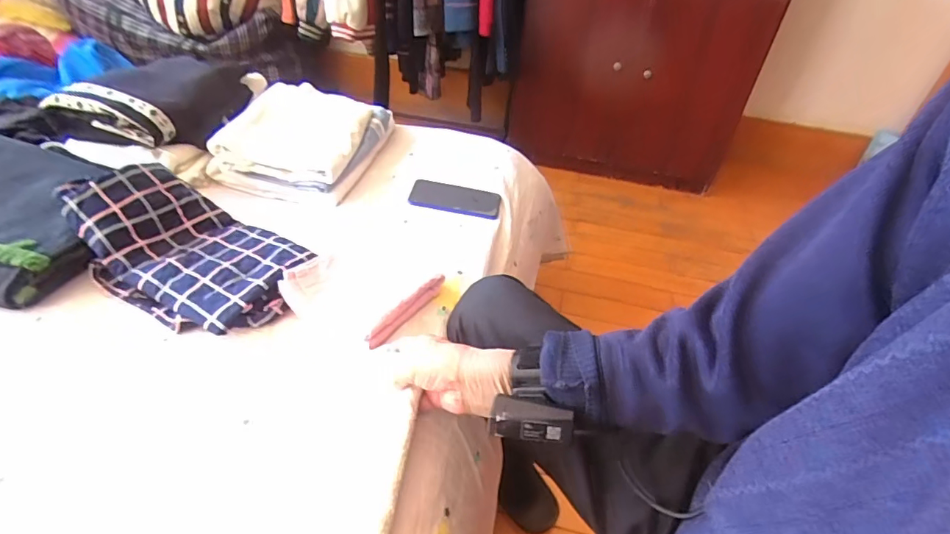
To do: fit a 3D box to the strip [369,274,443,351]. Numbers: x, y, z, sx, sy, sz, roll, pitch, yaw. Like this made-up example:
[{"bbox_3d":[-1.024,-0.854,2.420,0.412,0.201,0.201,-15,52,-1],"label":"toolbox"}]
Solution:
[{"bbox_3d":[-0.089,0.054,0.638,0.023,0.018,0.142,26,43,22],"label":"strip"}]

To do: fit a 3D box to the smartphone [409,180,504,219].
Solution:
[{"bbox_3d":[-0.035,-0.127,0.885,0.159,0.014,0.064,10,60,2],"label":"smartphone"}]

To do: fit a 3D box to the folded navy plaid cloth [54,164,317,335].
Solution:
[{"bbox_3d":[-0.386,-0.025,0.671,0.325,0.111,0.186,22,42,19],"label":"folded navy plaid cloth"}]

